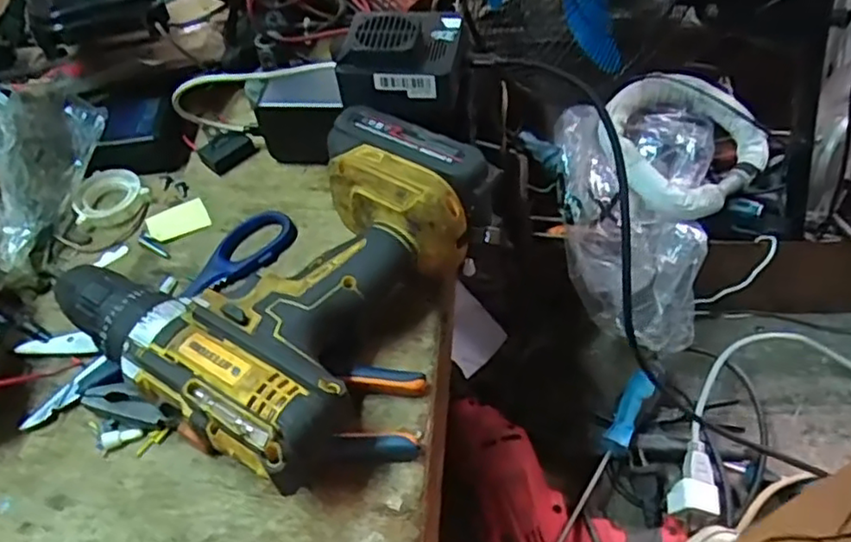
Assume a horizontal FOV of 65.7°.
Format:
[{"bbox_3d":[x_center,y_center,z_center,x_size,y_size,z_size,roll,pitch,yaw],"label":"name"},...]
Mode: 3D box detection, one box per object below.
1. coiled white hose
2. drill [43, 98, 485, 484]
[{"bbox_3d":[0.282,-0.145,0.731,0.181,0.054,0.162,-34,57,-20],"label":"coiled white hose"},{"bbox_3d":[-0.079,-0.002,0.392,0.191,0.078,0.212,25,58,23],"label":"drill"}]

